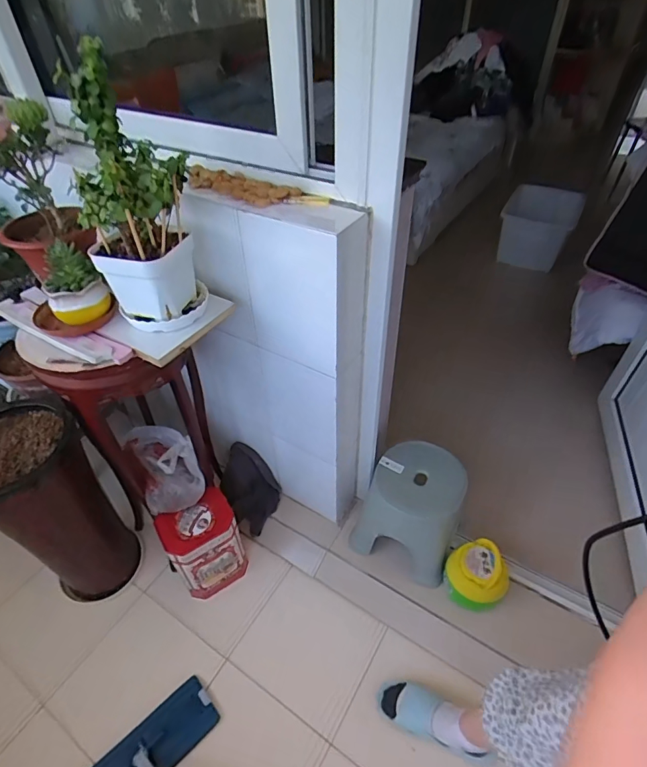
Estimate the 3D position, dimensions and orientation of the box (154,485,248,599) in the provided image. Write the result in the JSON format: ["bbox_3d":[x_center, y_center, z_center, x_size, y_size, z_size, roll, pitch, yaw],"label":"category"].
[{"bbox_3d":[-0.305,0.429,1.147,0.176,0.258,0.132,-27,51,-24],"label":"box"}]

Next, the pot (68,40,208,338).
[{"bbox_3d":[-0.297,-0.272,0.702,0.171,0.365,0.138,-19,48,-17],"label":"pot"}]

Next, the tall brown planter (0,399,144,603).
[{"bbox_3d":[-0.643,0.320,1.084,0.238,0.532,0.244,31,53,28],"label":"tall brown planter"}]

